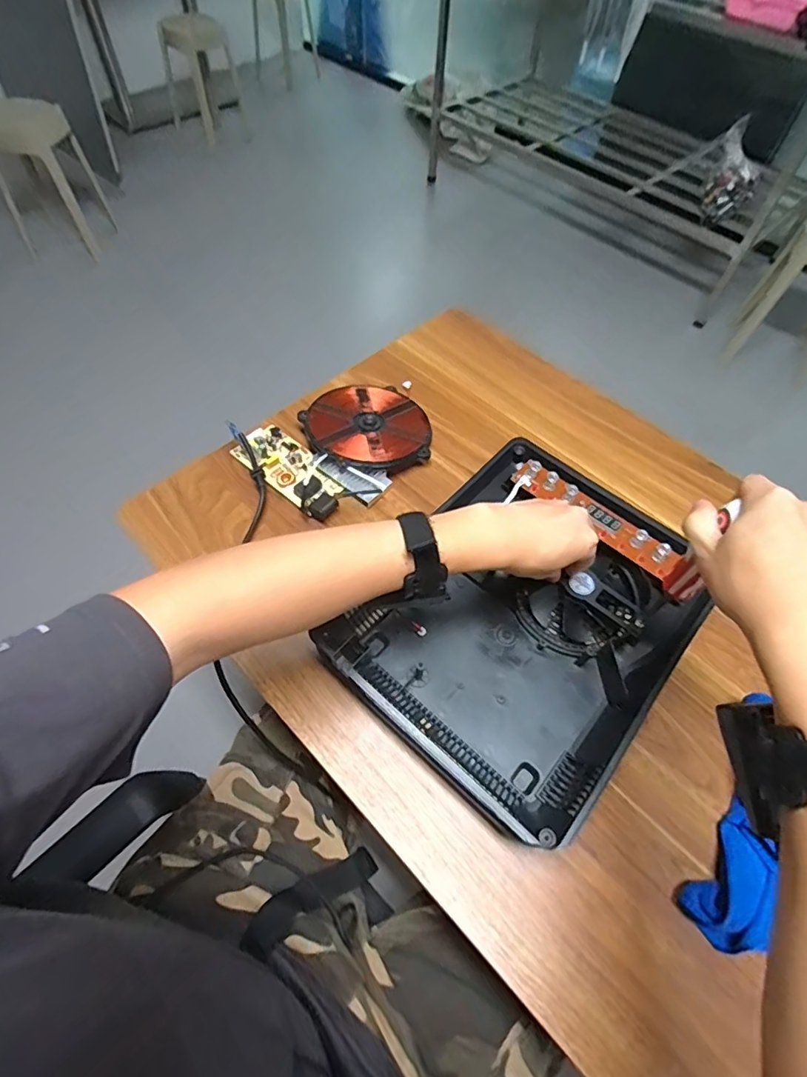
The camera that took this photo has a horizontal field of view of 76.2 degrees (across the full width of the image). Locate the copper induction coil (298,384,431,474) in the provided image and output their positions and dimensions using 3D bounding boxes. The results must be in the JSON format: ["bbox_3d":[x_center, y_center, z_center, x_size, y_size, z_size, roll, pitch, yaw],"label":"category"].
[{"bbox_3d":[-0.044,-0.144,0.659,0.148,0.029,0.151,1,58,-2],"label":"copper induction coil"}]

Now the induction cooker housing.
[{"bbox_3d":[0.122,0.076,0.514,0.265,0.061,0.331,38,65,18],"label":"induction cooker housing"}]

